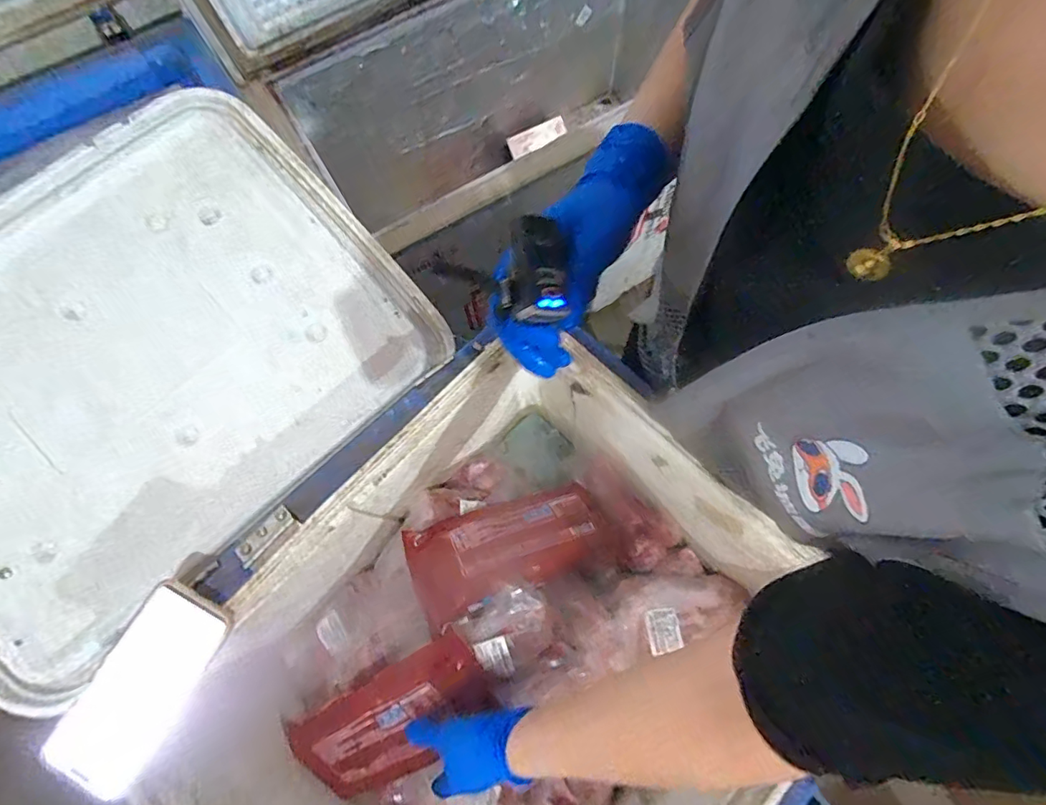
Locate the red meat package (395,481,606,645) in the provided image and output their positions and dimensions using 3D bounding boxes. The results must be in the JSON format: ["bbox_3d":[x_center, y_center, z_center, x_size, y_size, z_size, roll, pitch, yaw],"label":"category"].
[{"bbox_3d":[-0.014,0.181,0.624,0.254,0.057,0.122,-16,71,-21],"label":"red meat package"}]

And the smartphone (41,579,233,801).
[{"bbox_3d":[-0.354,0.259,0.455,0.082,0.006,0.156,27,57,-3],"label":"smartphone"}]

